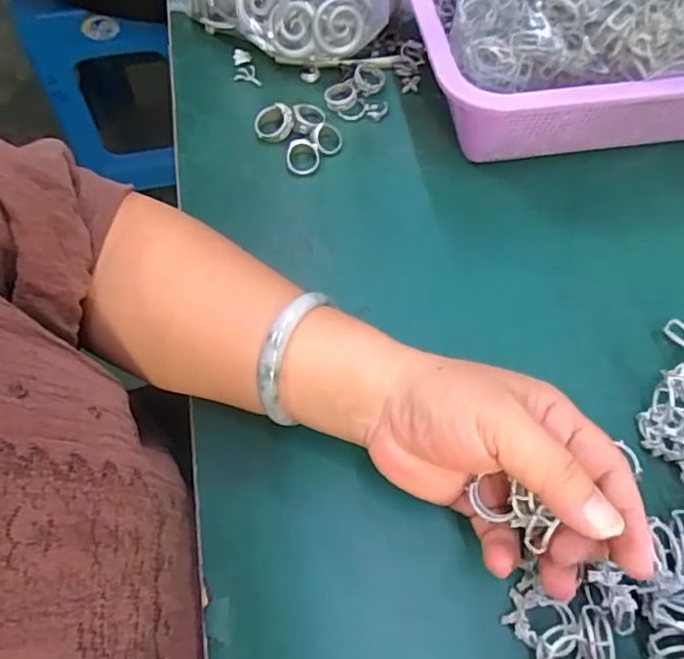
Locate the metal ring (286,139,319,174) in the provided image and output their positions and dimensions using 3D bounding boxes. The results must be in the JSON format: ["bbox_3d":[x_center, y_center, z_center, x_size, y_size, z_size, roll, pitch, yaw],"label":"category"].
[{"bbox_3d":[-0.028,-0.124,0.394,0.025,0.004,0.025,1,87,-12],"label":"metal ring"}]

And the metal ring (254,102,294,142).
[{"bbox_3d":[-0.050,-0.152,0.403,0.029,0.014,0.023,-12,63,-4],"label":"metal ring"}]

